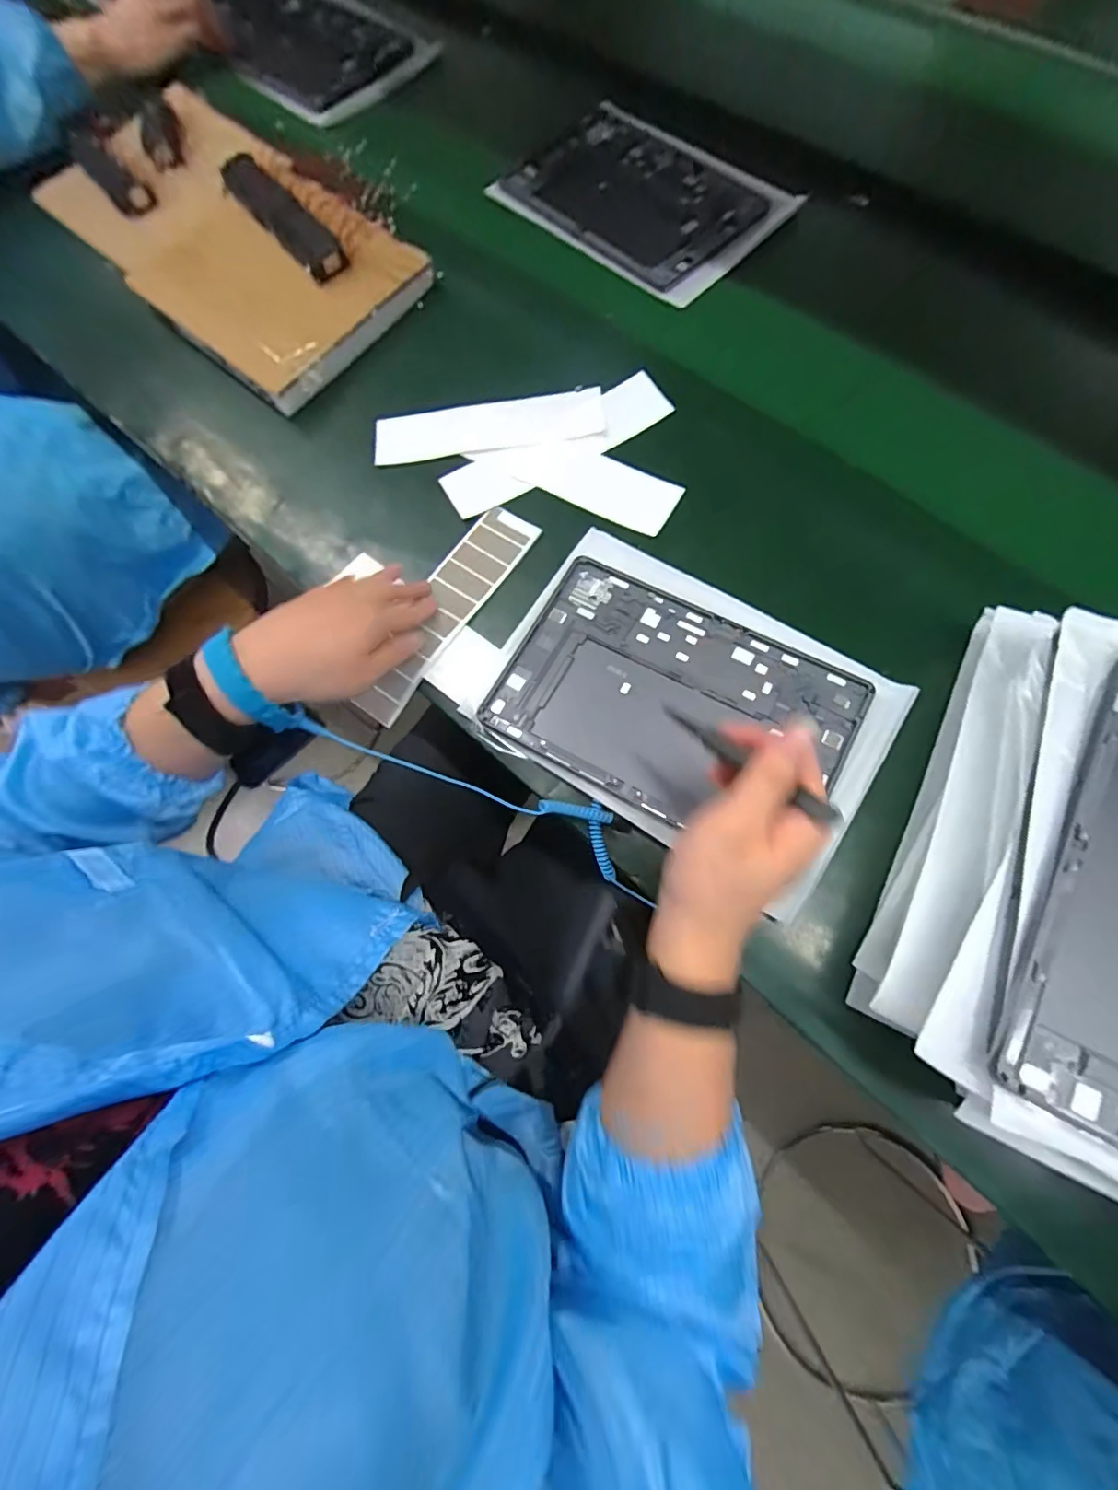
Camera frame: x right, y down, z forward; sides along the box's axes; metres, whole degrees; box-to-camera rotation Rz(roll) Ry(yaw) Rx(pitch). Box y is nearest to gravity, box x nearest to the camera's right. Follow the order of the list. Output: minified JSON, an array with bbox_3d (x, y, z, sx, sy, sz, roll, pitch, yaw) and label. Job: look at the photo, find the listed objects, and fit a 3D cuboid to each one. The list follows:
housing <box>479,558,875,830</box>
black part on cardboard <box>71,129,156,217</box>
[{"bbox_3d":[0.086,-0.034,0.400,0.254,0.009,0.166,27,78,10],"label":"housing"},{"bbox_3d":[-0.545,-0.696,0.643,0.043,0.028,0.132,-42,86,-12],"label":"black part on cardboard"}]

